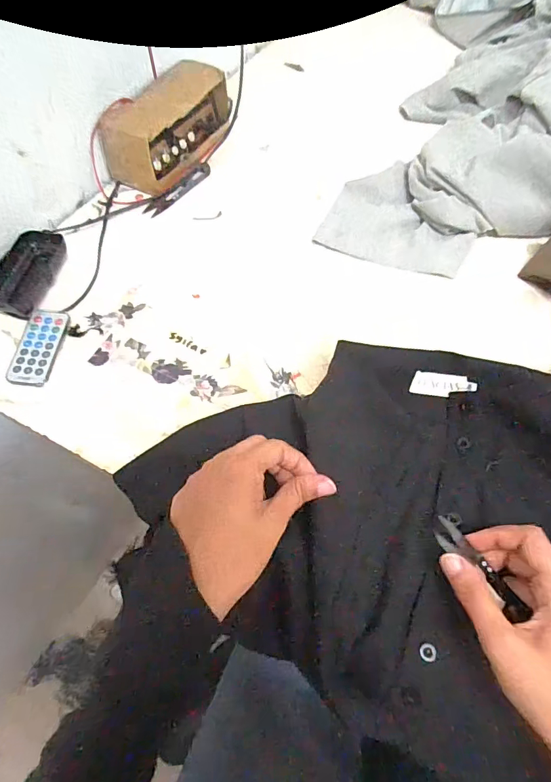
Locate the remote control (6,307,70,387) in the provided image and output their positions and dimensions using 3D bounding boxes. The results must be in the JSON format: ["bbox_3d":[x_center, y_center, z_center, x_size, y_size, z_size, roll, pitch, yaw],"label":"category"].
[{"bbox_3d":[-0.236,-0.045,0.442,0.040,0.005,0.088,11,61,-8],"label":"remote control"}]

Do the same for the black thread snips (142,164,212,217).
[{"bbox_3d":[-0.125,-0.258,0.565,0.025,0.006,0.108,35,67,21],"label":"black thread snips"}]

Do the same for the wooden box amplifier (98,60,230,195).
[{"bbox_3d":[-0.131,-0.345,0.575,0.082,0.089,0.194,28,65,18],"label":"wooden box amplifier"}]

